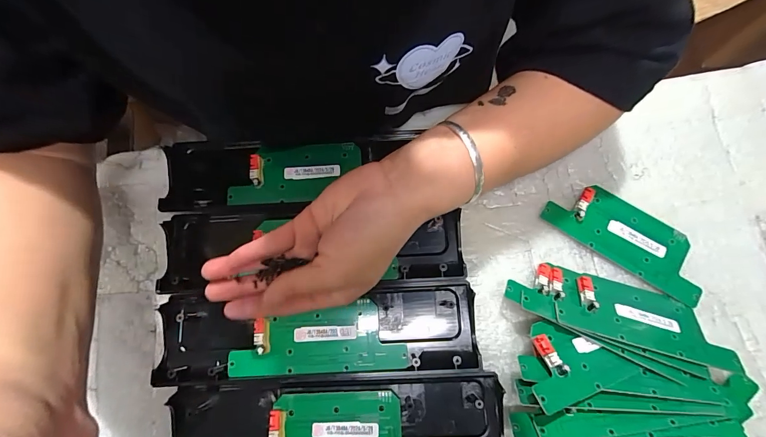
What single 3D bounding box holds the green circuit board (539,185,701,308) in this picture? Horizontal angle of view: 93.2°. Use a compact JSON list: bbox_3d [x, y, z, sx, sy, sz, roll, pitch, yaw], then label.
[{"bbox_3d":[0.207,0.014,0.306,0.132,0.009,0.055,33,78,9],"label":"green circuit board"}]

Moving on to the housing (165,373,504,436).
[{"bbox_3d":[-0.034,0.158,0.272,0.244,0.017,0.067,-2,75,0],"label":"housing"}]

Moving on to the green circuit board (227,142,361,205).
[{"bbox_3d":[-0.078,-0.040,0.319,0.113,0.011,0.049,-4,75,0],"label":"green circuit board"}]

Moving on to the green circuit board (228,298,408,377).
[{"bbox_3d":[-0.051,0.095,0.286,0.134,0.014,0.050,-4,75,0],"label":"green circuit board"}]

